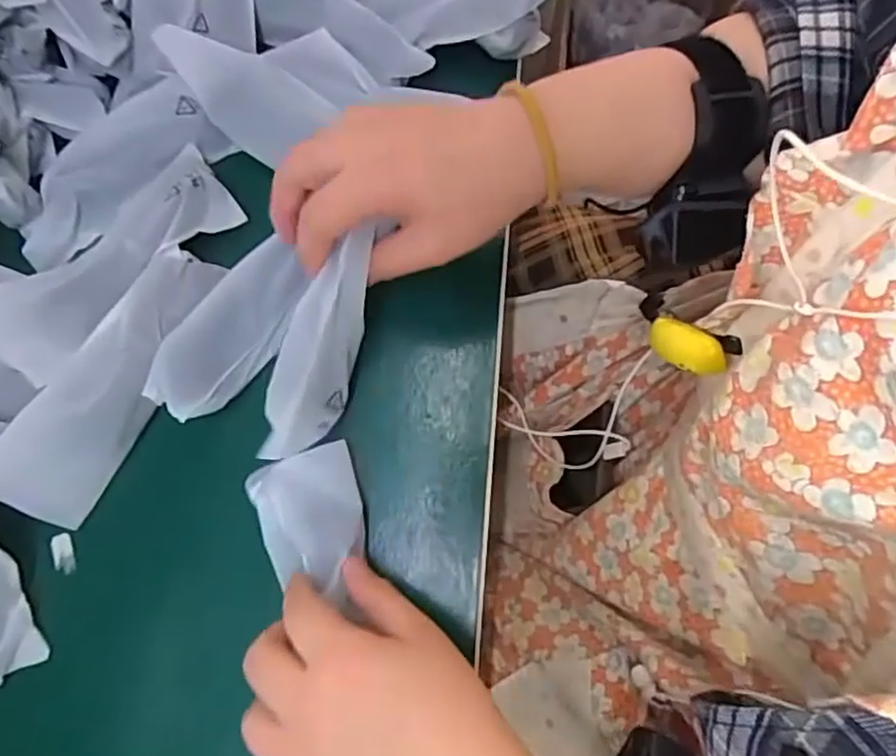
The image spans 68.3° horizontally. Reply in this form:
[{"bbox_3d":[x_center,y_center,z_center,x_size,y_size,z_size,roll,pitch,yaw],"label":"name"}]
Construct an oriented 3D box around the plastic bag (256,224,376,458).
[{"bbox_3d":[-0.061,-0.017,0.320,0.033,0.028,0.112,22,101,5],"label":"plastic bag"}]

